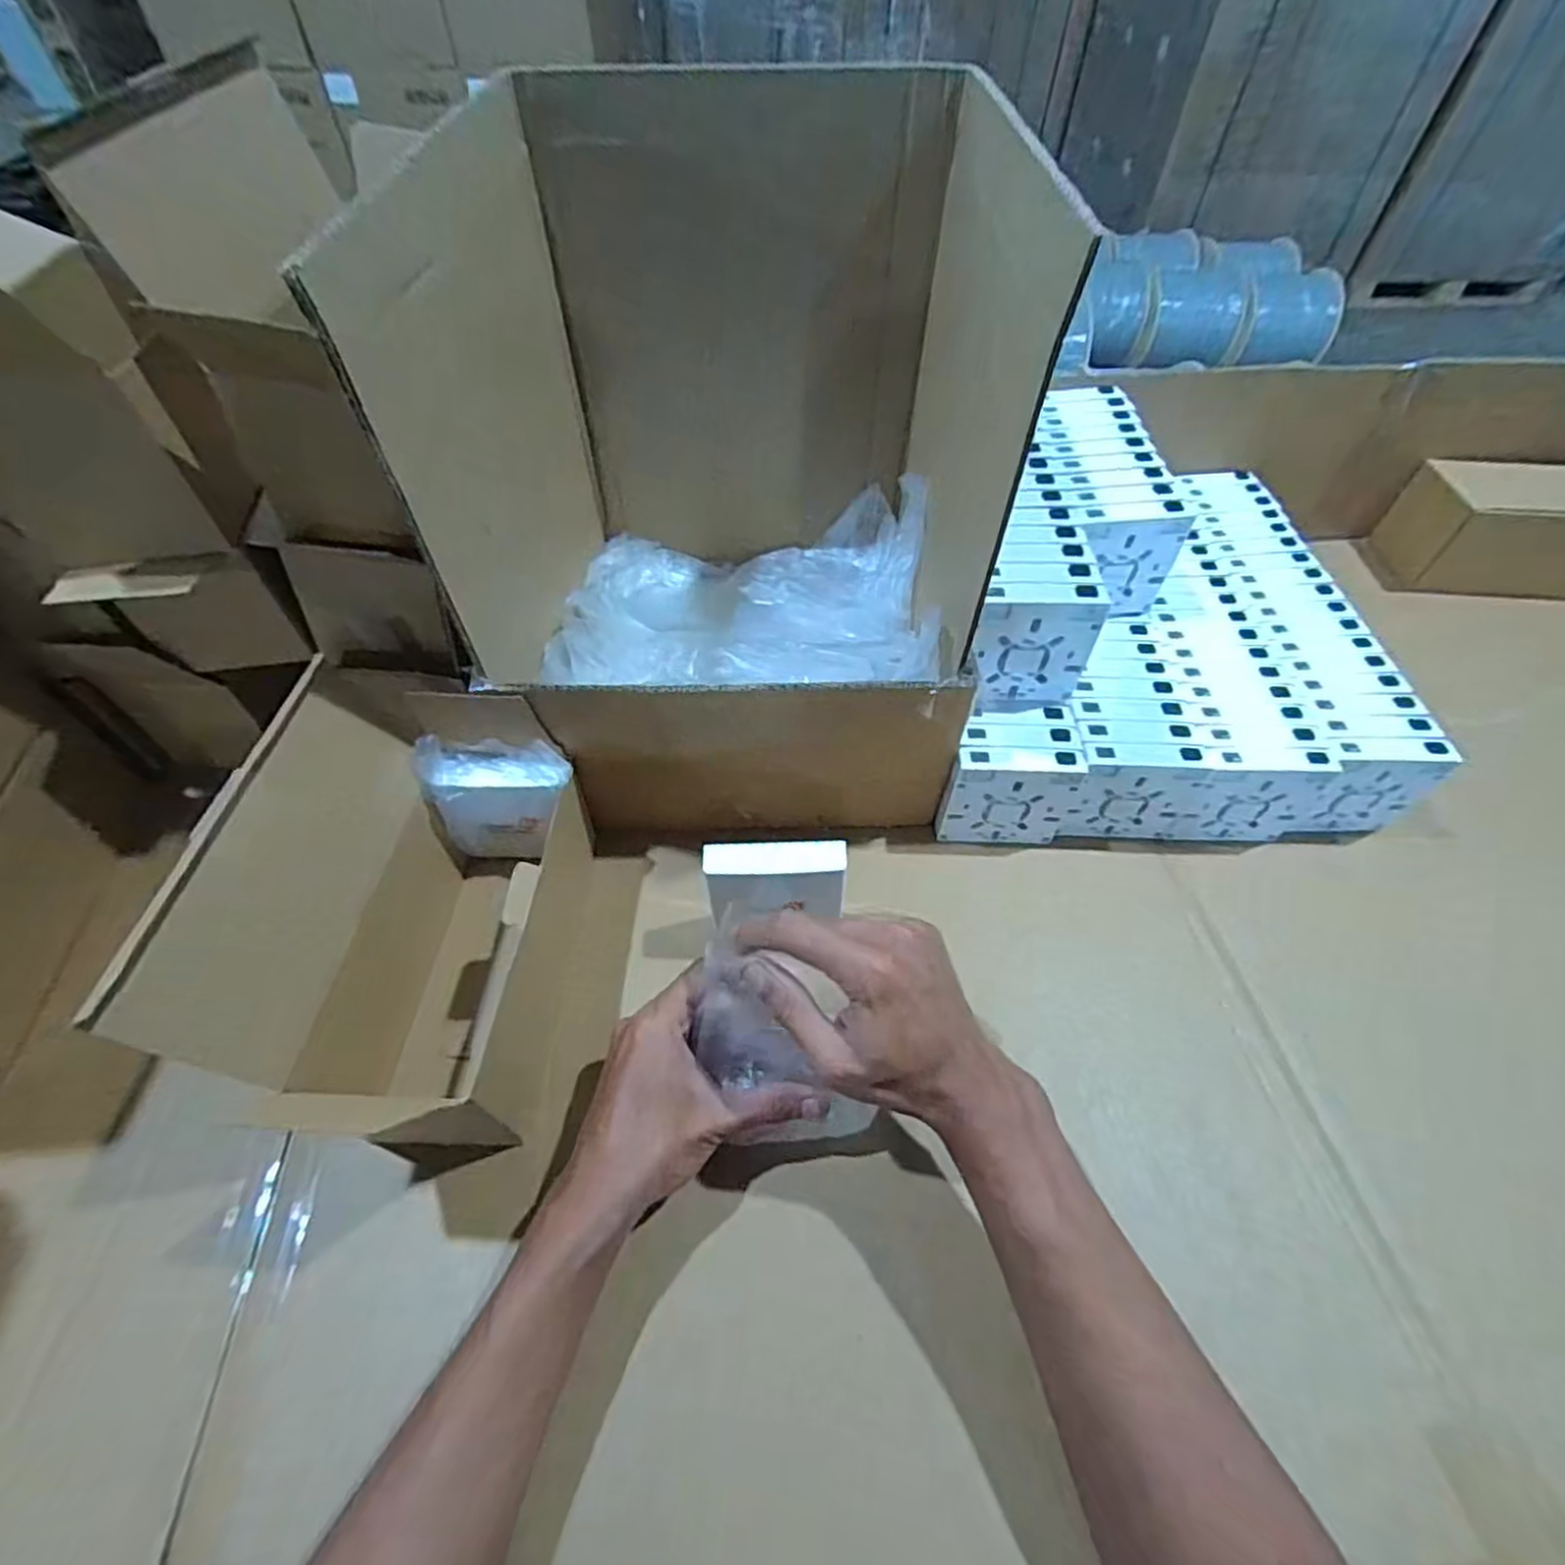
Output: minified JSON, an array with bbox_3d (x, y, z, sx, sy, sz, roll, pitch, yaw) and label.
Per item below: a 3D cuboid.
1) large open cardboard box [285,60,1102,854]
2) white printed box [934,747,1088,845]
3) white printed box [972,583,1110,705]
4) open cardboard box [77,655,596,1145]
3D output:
[{"bbox_3d":[-0.044,-0.195,0.481,0.335,0.349,0.333,3,53,1],"label":"large open cardboard box"},{"bbox_3d":[0.161,0.010,0.508,0.088,0.083,0.024,3,53,1],"label":"white printed box"},{"bbox_3d":[0.168,-0.092,0.483,0.078,0.087,0.023,1,53,0],"label":"white printed box"},{"bbox_3d":[-0.199,0.068,0.408,0.134,0.176,0.223,3,53,1],"label":"open cardboard box"}]

